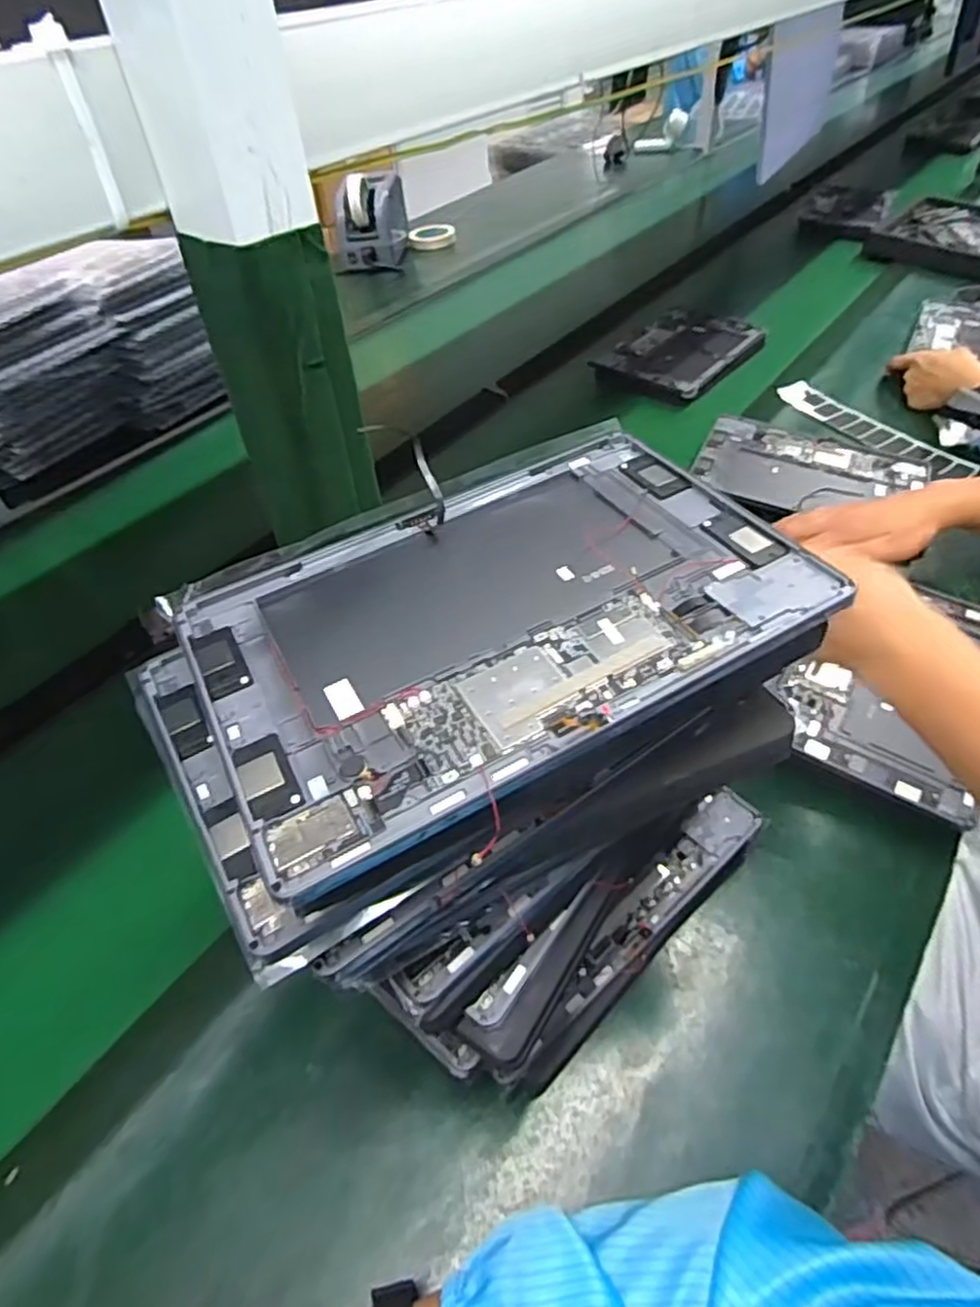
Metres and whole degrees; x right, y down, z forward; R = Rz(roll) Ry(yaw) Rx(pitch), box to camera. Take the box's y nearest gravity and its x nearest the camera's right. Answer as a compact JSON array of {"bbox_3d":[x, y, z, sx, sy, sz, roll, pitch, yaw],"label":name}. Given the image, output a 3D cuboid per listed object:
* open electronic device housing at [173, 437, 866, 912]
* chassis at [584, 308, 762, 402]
[{"bbox_3d":[0.005,-0.020,0.312,0.253,0.019,0.174,-23,49,-18],"label":"open electronic device housing"},{"bbox_3d":[0.292,-0.454,1.056,0.164,0.033,0.264,34,57,31],"label":"chassis"}]

